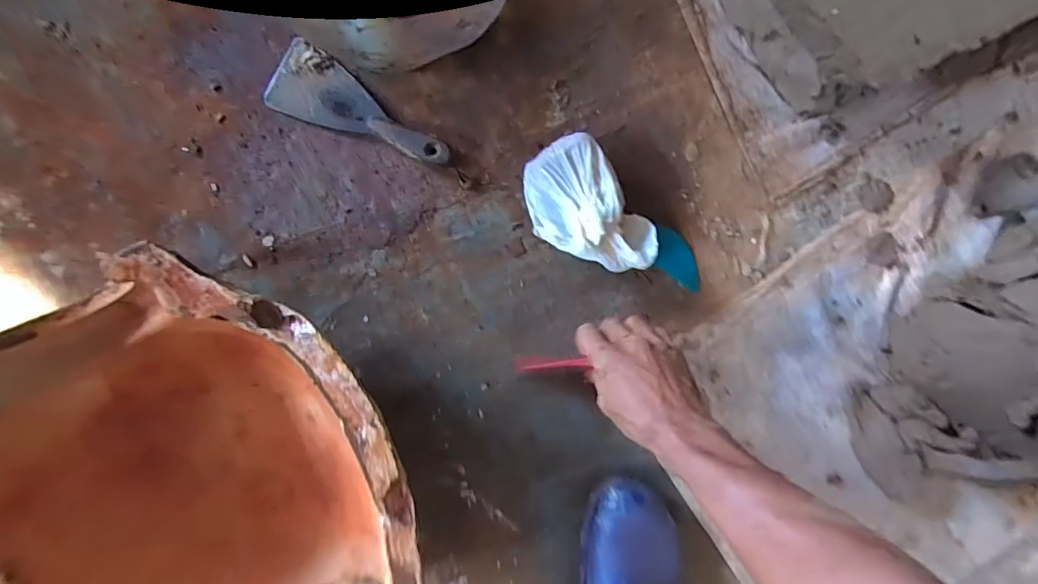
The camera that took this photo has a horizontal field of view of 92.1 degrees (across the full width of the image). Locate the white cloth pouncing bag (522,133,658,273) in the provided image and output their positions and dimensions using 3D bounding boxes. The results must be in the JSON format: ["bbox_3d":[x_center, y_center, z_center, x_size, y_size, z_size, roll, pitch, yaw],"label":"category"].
[{"bbox_3d":[0.066,-0.079,0.506,0.099,0.064,0.150,-38,96,-3],"label":"white cloth pouncing bag"}]

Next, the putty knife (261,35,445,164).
[{"bbox_3d":[-0.153,-0.178,0.493,0.183,0.027,0.068,26,90,-7],"label":"putty knife"}]

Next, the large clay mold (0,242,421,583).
[{"bbox_3d":[-0.253,0.147,0.418,0.288,0.143,0.315,0,93,-6],"label":"large clay mold"}]

